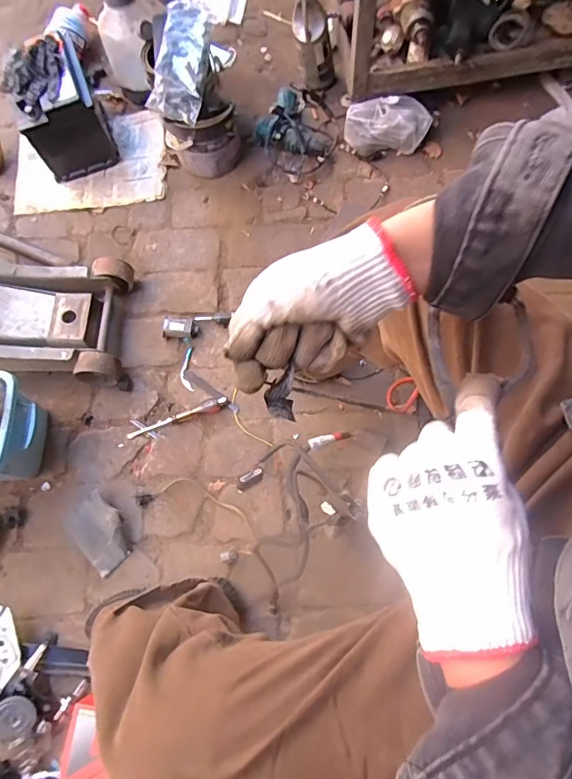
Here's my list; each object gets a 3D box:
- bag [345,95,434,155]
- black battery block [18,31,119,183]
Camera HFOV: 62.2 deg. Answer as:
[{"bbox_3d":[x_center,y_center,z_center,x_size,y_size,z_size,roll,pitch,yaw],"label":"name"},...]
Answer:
[{"bbox_3d":[0.239,-0.615,1.108,0.199,0.101,0.073,0,72,3],"label":"bag"},{"bbox_3d":[-0.504,-0.625,1.071,0.154,0.187,0.200,-19,72,-4],"label":"black battery block"}]

